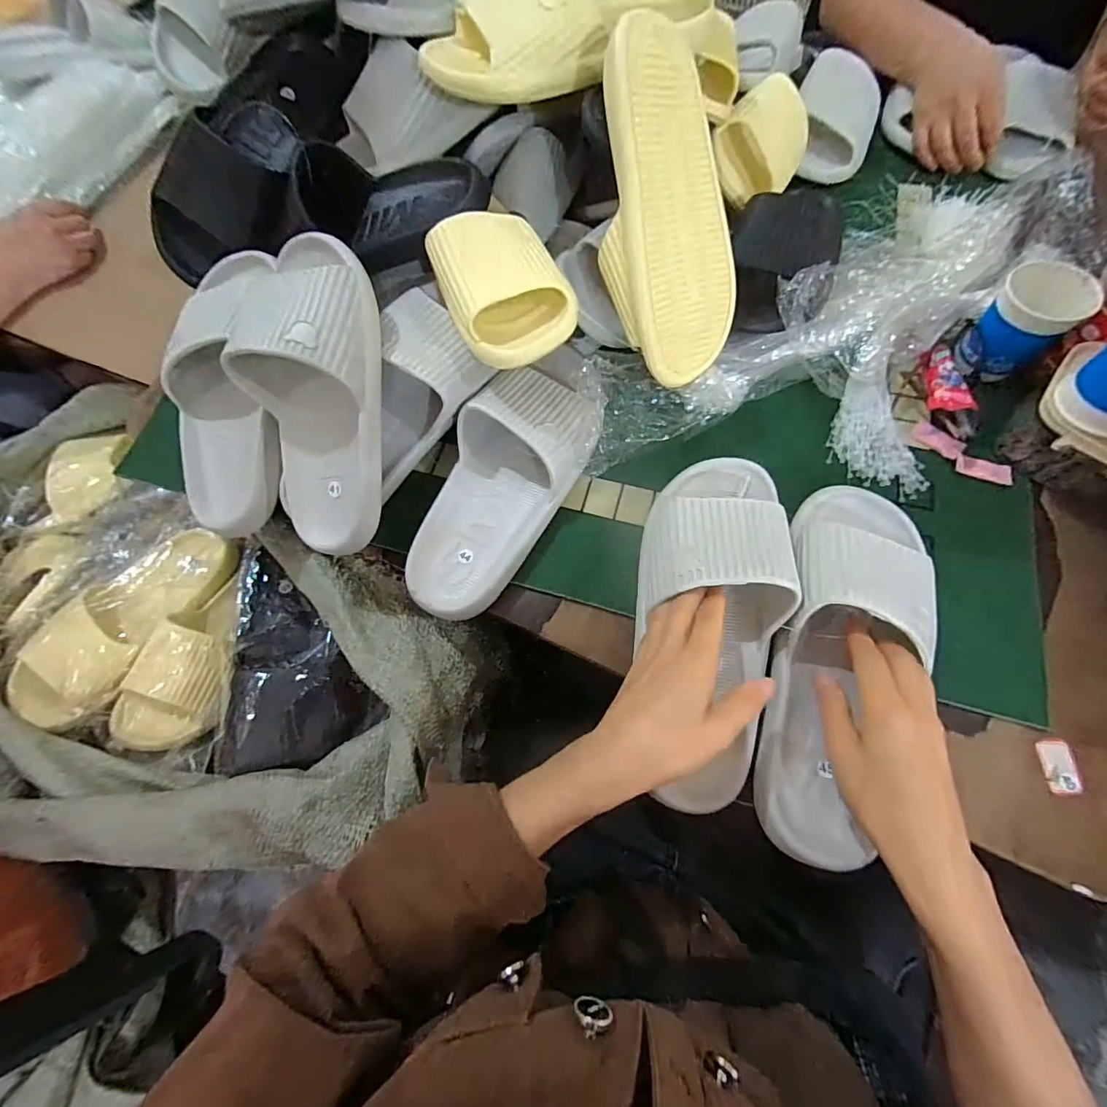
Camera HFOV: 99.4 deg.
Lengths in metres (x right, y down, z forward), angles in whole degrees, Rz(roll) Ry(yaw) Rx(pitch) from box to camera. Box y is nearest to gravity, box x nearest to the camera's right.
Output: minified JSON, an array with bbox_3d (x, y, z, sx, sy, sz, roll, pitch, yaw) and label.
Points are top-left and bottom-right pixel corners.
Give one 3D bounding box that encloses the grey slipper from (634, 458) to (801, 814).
[{"bbox_3d":[0.123,0.042,0.357,0.109,0.065,0.280,4,73,4],"label":"grey slipper"}]

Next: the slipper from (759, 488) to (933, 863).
[{"bbox_3d":[0.218,0.075,0.347,0.098,0.073,0.280,17,79,8],"label":"slipper"}]

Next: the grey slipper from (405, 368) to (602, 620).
[{"bbox_3d":[-0.050,-0.058,0.418,0.103,0.068,0.231,28,73,14],"label":"grey slipper"}]

